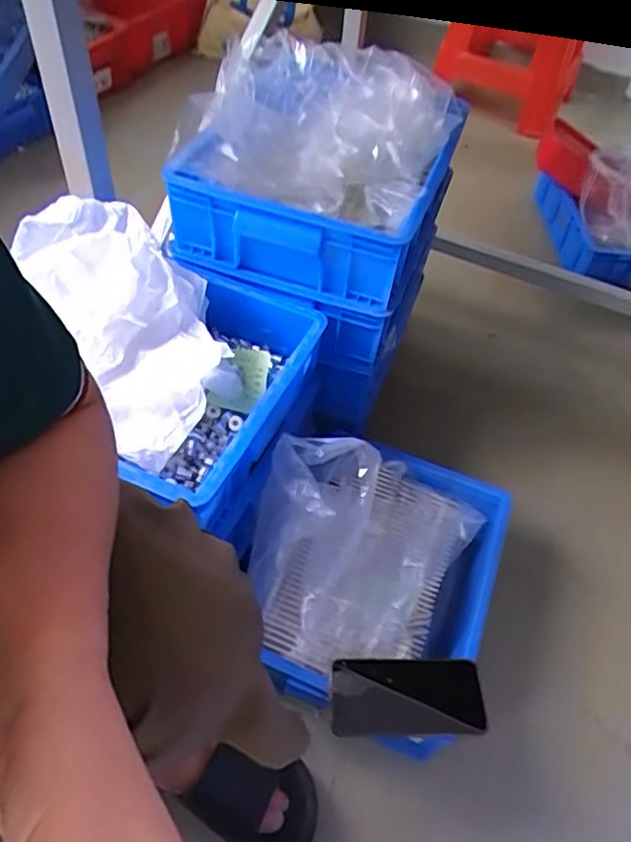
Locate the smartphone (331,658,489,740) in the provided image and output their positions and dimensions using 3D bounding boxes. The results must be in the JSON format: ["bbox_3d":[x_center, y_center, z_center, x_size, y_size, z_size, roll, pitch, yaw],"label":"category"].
[{"bbox_3d":[0.098,0.295,0.646,0.160,0.015,0.076,3,59,-3],"label":"smartphone"}]

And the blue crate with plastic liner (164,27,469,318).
[{"bbox_3d":[0.010,-0.328,0.779,0.287,0.190,0.310,17,52,8],"label":"blue crate with plastic liner"}]

